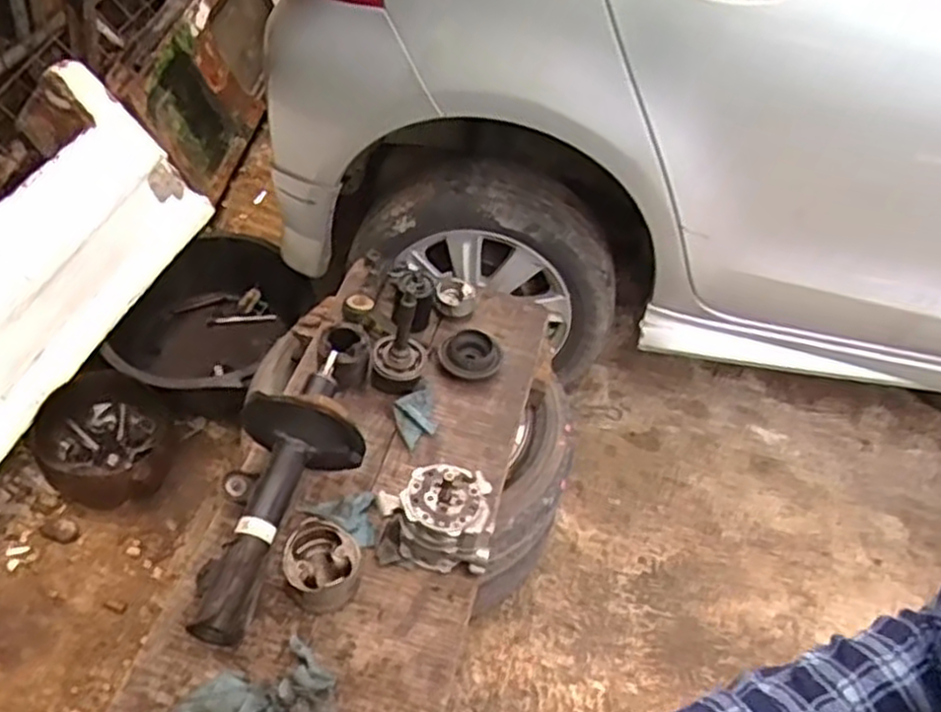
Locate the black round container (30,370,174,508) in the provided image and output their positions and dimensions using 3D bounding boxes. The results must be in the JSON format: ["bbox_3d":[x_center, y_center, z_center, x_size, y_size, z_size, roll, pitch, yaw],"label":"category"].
[{"bbox_3d":[-0.719,0.177,1.522,0.237,0.147,0.250,3,46,-3],"label":"black round container"}]

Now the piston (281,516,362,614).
[{"bbox_3d":[-0.180,0.250,0.922,0.094,0.054,0.091,21,48,13],"label":"piston"}]

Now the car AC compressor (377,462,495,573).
[{"bbox_3d":[-0.042,0.197,0.960,0.140,0.103,0.100,7,46,0],"label":"car AC compressor"}]

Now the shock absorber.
[{"bbox_3d":[-0.221,0.144,0.940,0.154,0.149,0.385,7,46,0],"label":"shock absorber"}]

